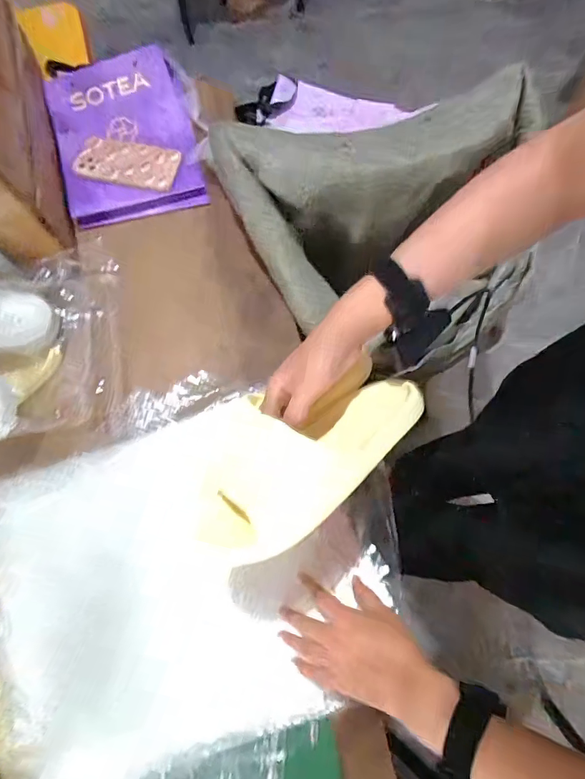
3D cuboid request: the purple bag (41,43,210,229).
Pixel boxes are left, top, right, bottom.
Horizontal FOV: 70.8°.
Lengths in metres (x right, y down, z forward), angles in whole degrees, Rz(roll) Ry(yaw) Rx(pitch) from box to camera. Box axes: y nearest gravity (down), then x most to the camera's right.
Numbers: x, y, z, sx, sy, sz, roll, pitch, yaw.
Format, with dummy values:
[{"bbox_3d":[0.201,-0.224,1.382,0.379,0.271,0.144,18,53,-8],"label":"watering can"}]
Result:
[{"bbox_3d":[-0.266,-0.406,0.656,0.213,0.059,0.276,-13,73,-3],"label":"purple bag"}]

